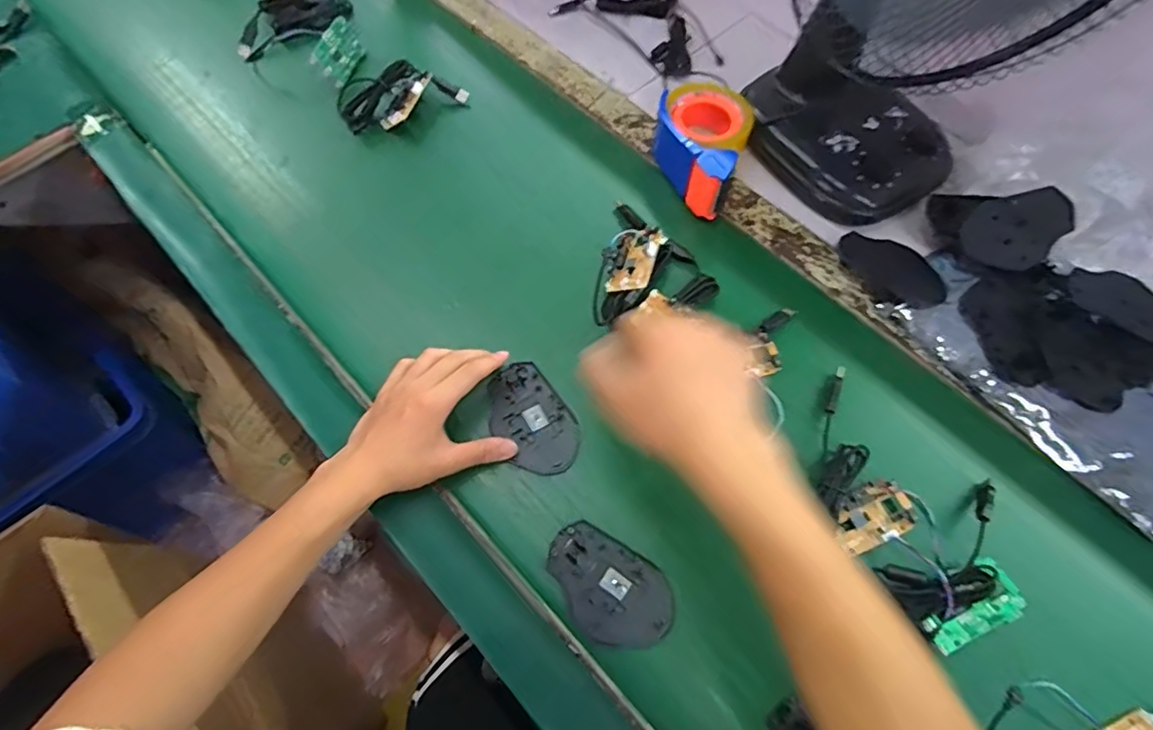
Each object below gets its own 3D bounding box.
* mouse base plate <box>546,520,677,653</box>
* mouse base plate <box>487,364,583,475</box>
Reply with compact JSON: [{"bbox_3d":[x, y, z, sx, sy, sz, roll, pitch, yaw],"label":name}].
[{"bbox_3d":[0.024,0.179,0.446,0.106,0.012,0.073,29,68,13],"label":"mouse base plate"},{"bbox_3d":[-0.041,0.049,0.511,0.066,0.010,0.108,-31,69,-13],"label":"mouse base plate"}]

